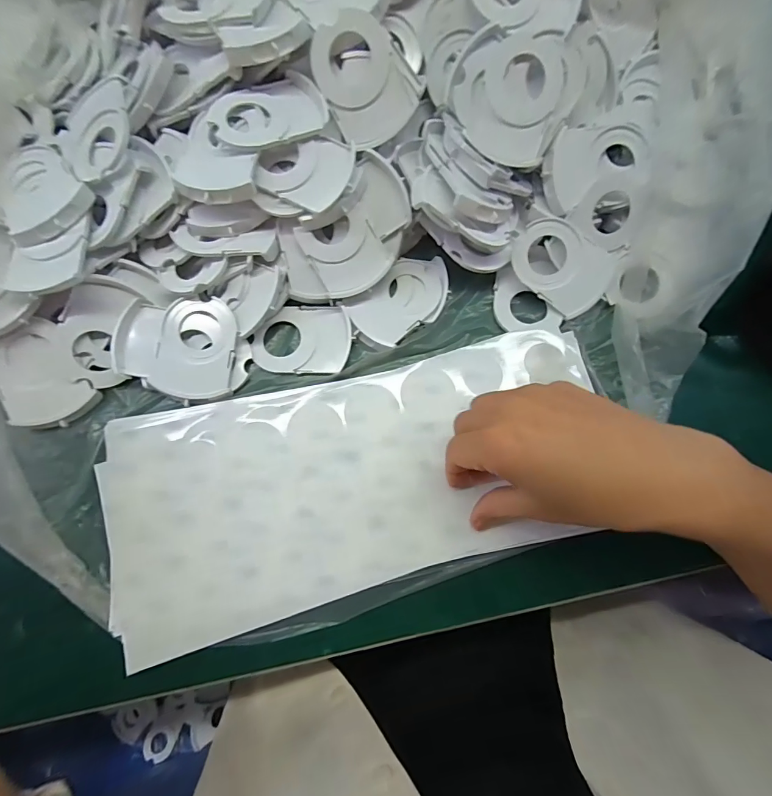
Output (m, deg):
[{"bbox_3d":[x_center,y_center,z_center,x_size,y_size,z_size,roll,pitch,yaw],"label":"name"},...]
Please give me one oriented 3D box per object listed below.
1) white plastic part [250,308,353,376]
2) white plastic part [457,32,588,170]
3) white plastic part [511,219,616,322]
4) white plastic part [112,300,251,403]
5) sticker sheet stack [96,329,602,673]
[{"bbox_3d":[-0.064,-0.046,0.306,0.074,0.007,0.054,2,75,1],"label":"white plastic part"},{"bbox_3d":[0.090,-0.210,0.283,0.082,0.018,0.082,-1,105,-5],"label":"white plastic part"},{"bbox_3d":[0.135,-0.101,0.305,0.078,0.006,0.055,37,94,-2],"label":"white plastic part"},{"bbox_3d":[-0.151,-0.035,0.292,0.090,0.012,0.073,-5,75,-1],"label":"white plastic part"},{"bbox_3d":[-0.021,0.055,0.274,0.338,0.012,0.150,-13,77,-1],"label":"sticker sheet stack"}]

